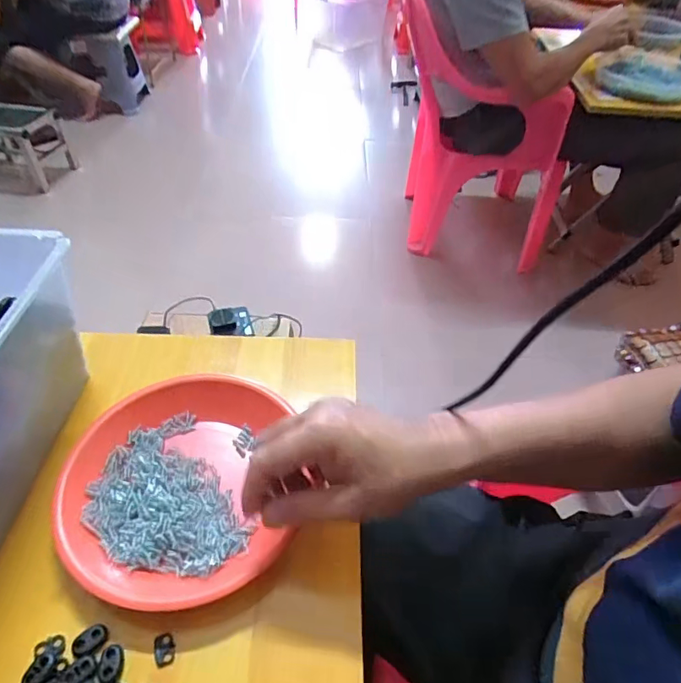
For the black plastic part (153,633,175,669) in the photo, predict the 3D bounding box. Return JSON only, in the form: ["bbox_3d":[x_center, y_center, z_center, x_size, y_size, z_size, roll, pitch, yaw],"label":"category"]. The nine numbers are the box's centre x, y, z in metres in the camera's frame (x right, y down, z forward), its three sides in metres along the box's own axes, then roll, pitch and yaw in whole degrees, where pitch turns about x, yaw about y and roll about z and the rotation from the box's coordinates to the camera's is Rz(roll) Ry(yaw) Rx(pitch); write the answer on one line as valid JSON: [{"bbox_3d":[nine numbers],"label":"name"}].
[{"bbox_3d":[-0.117,0.203,0.325,0.013,0.004,0.020,-14,48,-15],"label":"black plastic part"}]

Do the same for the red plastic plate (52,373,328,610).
[{"bbox_3d":[-0.127,0.109,0.394,0.178,0.030,0.187,1,46,-1],"label":"red plastic plate"}]

